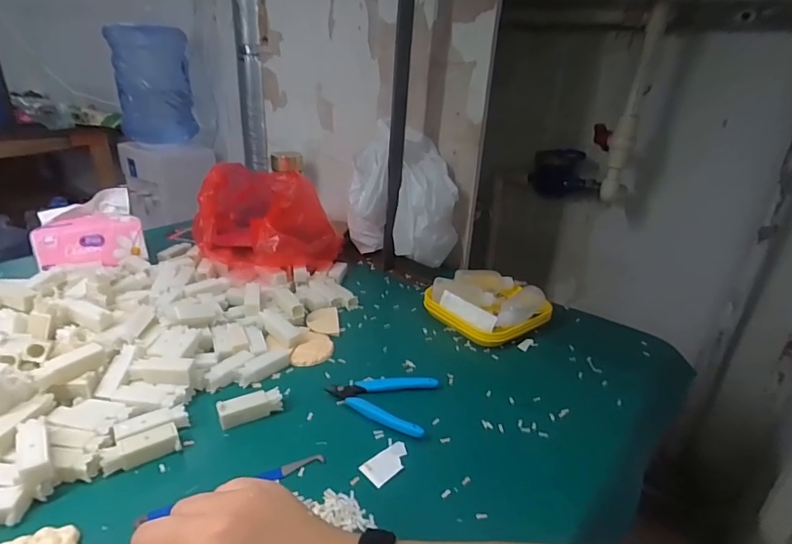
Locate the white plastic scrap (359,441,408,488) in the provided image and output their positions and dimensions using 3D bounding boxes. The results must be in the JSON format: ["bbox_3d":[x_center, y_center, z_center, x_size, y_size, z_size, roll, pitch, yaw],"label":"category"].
[{"bbox_3d":[-0.007,0.173,0.414,0.029,0.004,0.049,25,32,38],"label":"white plastic scrap"}]

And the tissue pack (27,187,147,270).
[{"bbox_3d":[-0.482,-0.067,0.715,0.144,0.081,0.099,-10,28,-28],"label":"tissue pack"}]

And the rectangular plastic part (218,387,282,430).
[{"bbox_3d":[-0.146,0.135,0.458,0.061,0.018,0.018,-11,29,-30],"label":"rectangular plastic part"}]

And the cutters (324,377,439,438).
[{"bbox_3d":[-0.001,0.132,0.493,0.114,0.013,0.088,21,29,32],"label":"cutters"}]

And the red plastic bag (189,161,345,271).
[{"bbox_3d":[-0.238,-0.084,0.757,0.246,0.151,0.154,14,27,22],"label":"red plastic bag"}]

